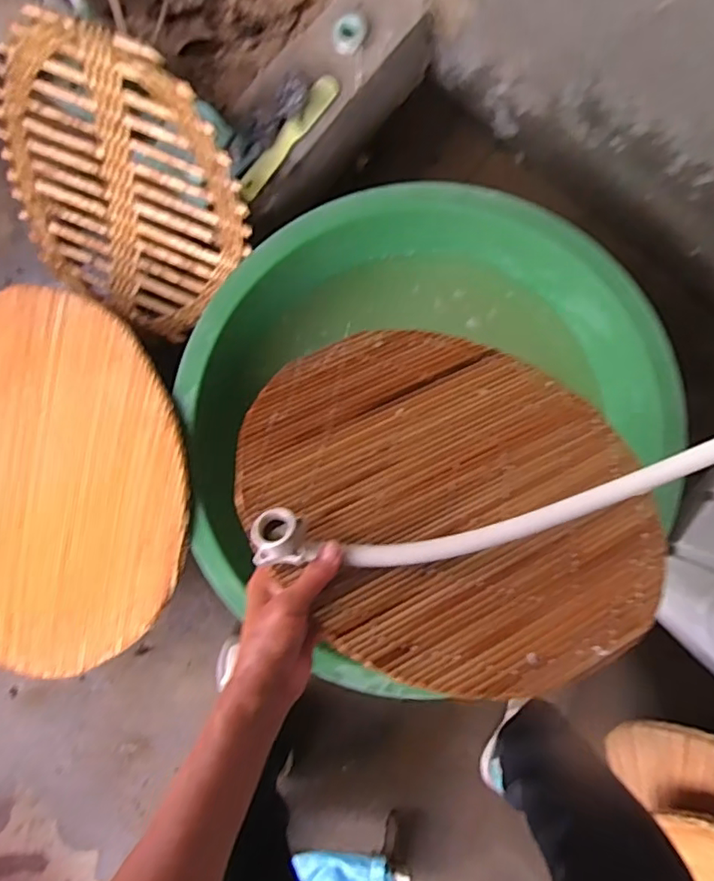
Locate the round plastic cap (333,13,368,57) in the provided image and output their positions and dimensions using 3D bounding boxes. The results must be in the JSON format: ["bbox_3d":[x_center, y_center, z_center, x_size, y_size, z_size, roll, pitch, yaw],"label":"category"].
[{"bbox_3d":[-0.010,-0.589,0.841,0.047,0.011,0.055,11,105,-3],"label":"round plastic cap"}]

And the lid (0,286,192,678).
[{"bbox_3d":[-0.533,0.074,0.952,0.597,0.028,0.603,1,92,19],"label":"lid"}]

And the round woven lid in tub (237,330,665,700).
[{"bbox_3d":[0.093,0.032,0.546,0.359,0.008,0.378,6,51,-8],"label":"round woven lid in tub"}]

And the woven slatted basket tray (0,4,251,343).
[{"bbox_3d":[-0.385,-0.396,0.908,0.440,0.043,0.440,45,136,-9],"label":"woven slatted basket tray"}]

